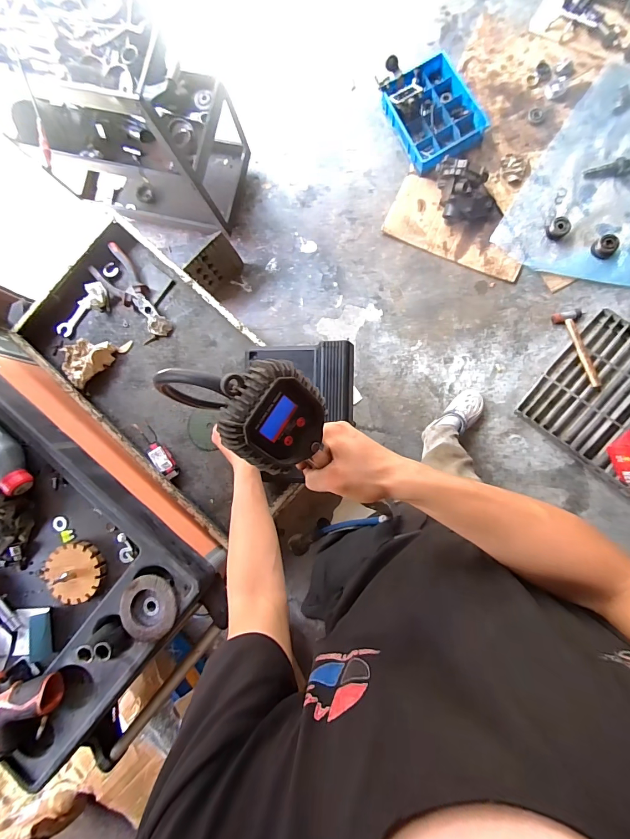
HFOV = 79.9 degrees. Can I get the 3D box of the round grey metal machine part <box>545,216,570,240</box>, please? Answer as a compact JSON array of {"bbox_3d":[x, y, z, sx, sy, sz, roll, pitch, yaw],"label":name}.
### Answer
[{"bbox_3d":[0.855,-0.668,1.320,0.064,0.046,0.065,0,87,6],"label":"round grey metal machine part"}]

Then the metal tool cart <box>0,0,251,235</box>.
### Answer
[{"bbox_3d":[-0.571,-0.871,1.133,0.602,0.681,0.363,7,88,6],"label":"metal tool cart"}]

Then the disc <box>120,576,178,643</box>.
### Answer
[{"bbox_3d":[-0.253,0.286,0.574,0.084,0.026,0.091,0,87,6],"label":"disc"}]

